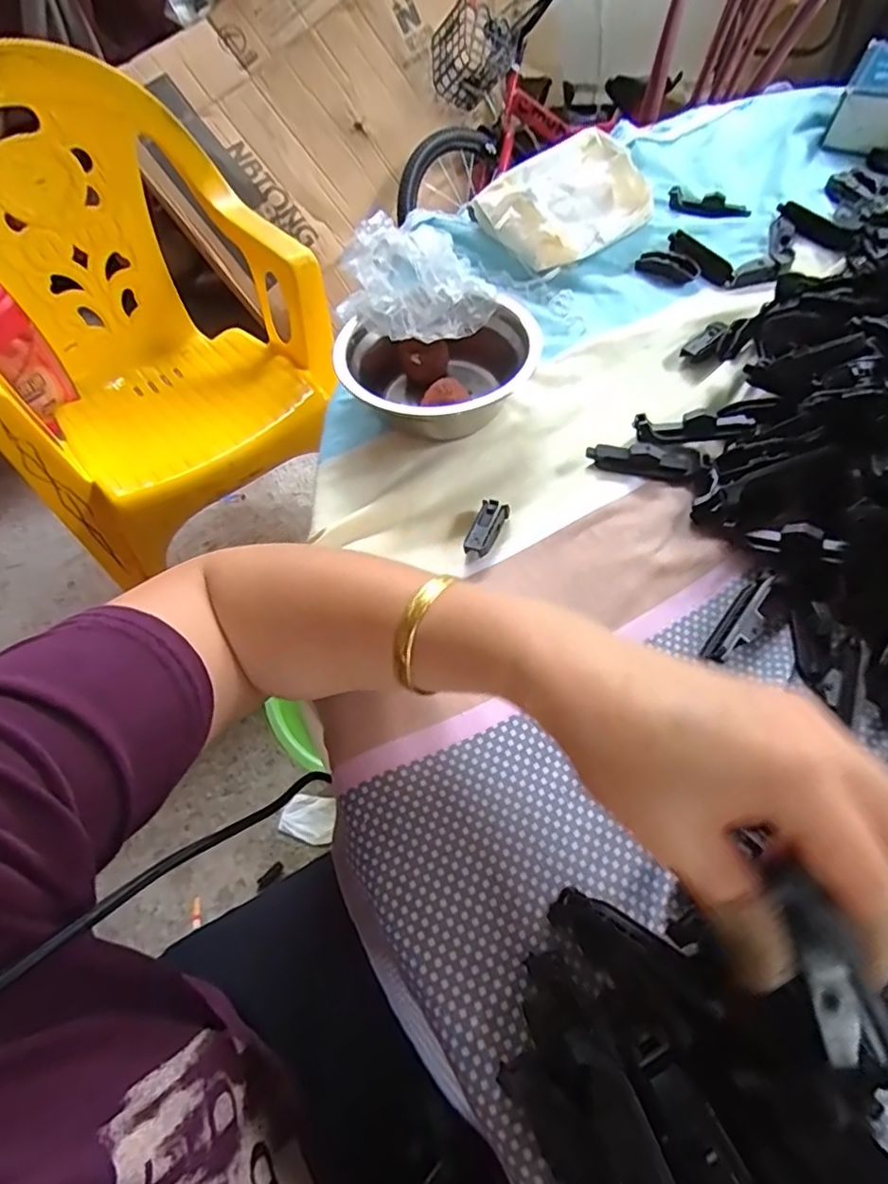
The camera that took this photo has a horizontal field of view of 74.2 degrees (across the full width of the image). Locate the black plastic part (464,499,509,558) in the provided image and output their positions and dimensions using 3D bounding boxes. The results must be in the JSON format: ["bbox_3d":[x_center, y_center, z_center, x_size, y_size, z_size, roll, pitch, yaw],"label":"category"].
[{"bbox_3d":[0.026,-0.039,0.354,0.014,0.013,0.039,22,62,15],"label":"black plastic part"}]

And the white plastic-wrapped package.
[{"bbox_3d":[0.107,-0.339,0.510,0.150,0.038,0.103,-34,64,-18],"label":"white plastic-wrapped package"}]

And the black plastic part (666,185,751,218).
[{"bbox_3d":[0.245,-0.359,0.543,0.073,0.012,0.021,20,61,13],"label":"black plastic part"}]

